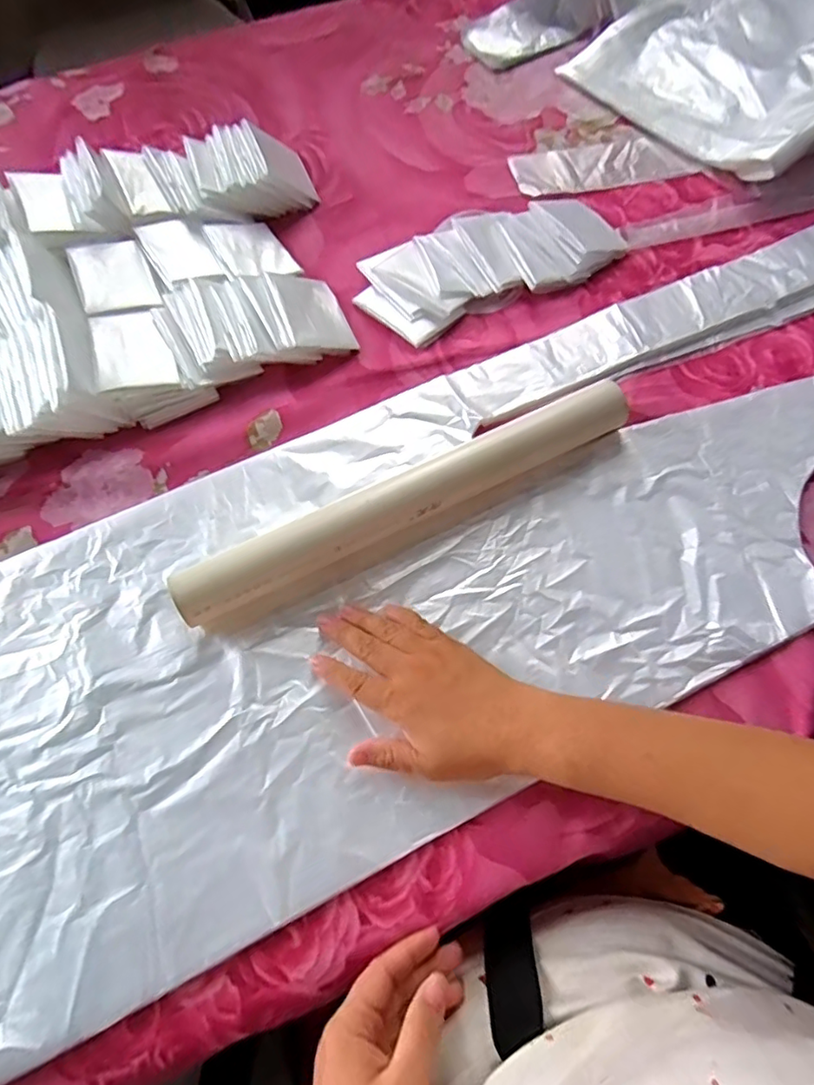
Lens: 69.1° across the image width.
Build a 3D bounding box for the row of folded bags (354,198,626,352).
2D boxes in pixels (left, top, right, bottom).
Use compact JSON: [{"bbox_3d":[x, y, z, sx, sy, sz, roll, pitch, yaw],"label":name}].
[{"bbox_3d":[0.077,-0.261,0.544,0.245,0.020,0.102,-23,69,-8],"label":"row of folded bags"}]

